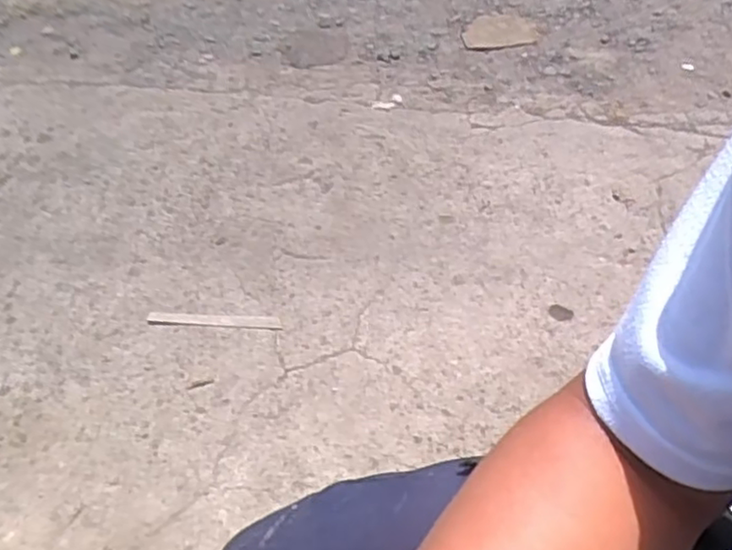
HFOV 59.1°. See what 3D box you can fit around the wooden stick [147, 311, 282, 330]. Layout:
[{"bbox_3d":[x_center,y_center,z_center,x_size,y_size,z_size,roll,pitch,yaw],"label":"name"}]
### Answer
[{"bbox_3d":[-0.225,0.067,0.957,0.199,0.004,0.023,2,51,4],"label":"wooden stick"}]

